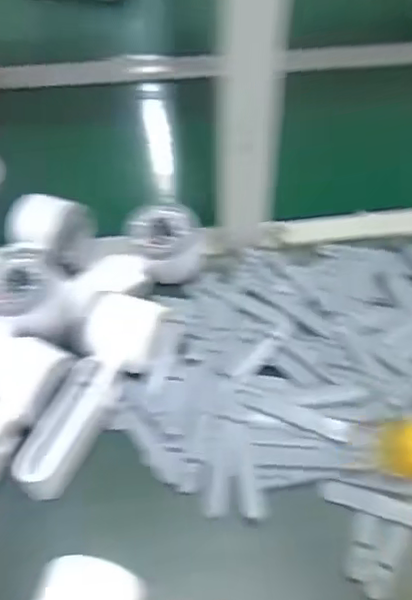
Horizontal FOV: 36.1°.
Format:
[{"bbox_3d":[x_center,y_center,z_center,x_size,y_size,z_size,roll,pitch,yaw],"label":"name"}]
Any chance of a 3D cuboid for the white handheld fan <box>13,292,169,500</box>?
[{"bbox_3d":[-0.089,0.064,0.479,0.051,0.051,0.173,21,64,16],"label":"white handheld fan"}]

